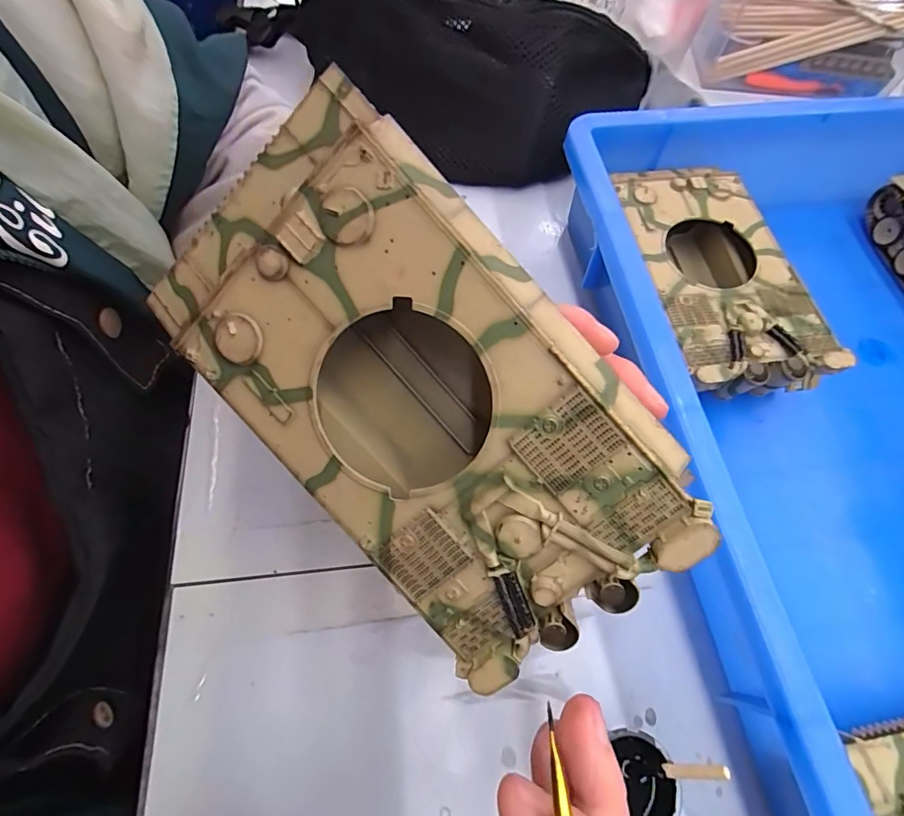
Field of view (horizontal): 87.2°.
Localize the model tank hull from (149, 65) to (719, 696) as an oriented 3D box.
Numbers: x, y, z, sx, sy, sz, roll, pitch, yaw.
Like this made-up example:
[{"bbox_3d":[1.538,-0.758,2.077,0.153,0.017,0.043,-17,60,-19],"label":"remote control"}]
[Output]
[{"bbox_3d":[-0.010,-0.006,0.157,0.099,0.040,0.169,-43,89,15],"label":"model tank hull"}]

